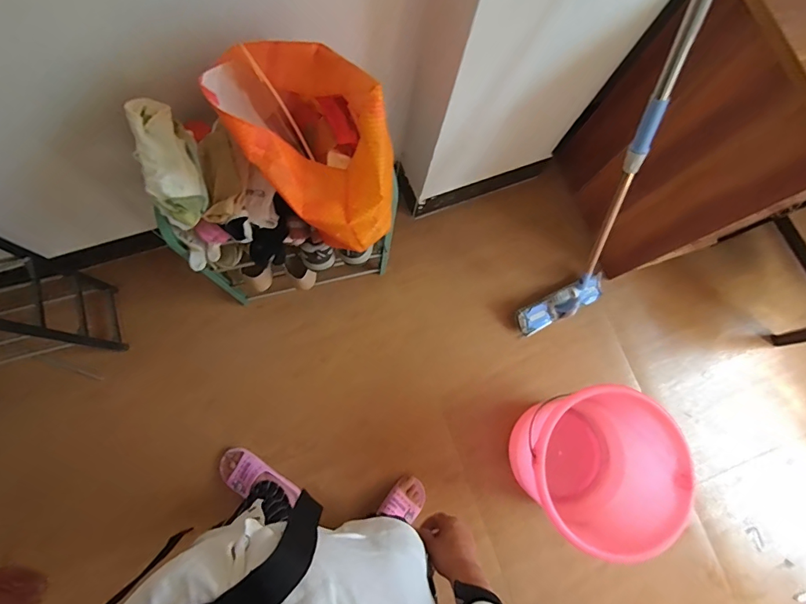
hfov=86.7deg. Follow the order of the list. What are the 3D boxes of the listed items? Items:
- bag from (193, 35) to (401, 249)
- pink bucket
[{"bbox_3d":[-0.141,-0.248,0.676,0.190,0.211,0.295,-34,83,-11],"label":"bag"},{"bbox_3d":[0.445,0.388,1.042,0.332,0.299,0.347,1,78,-5],"label":"pink bucket"}]

